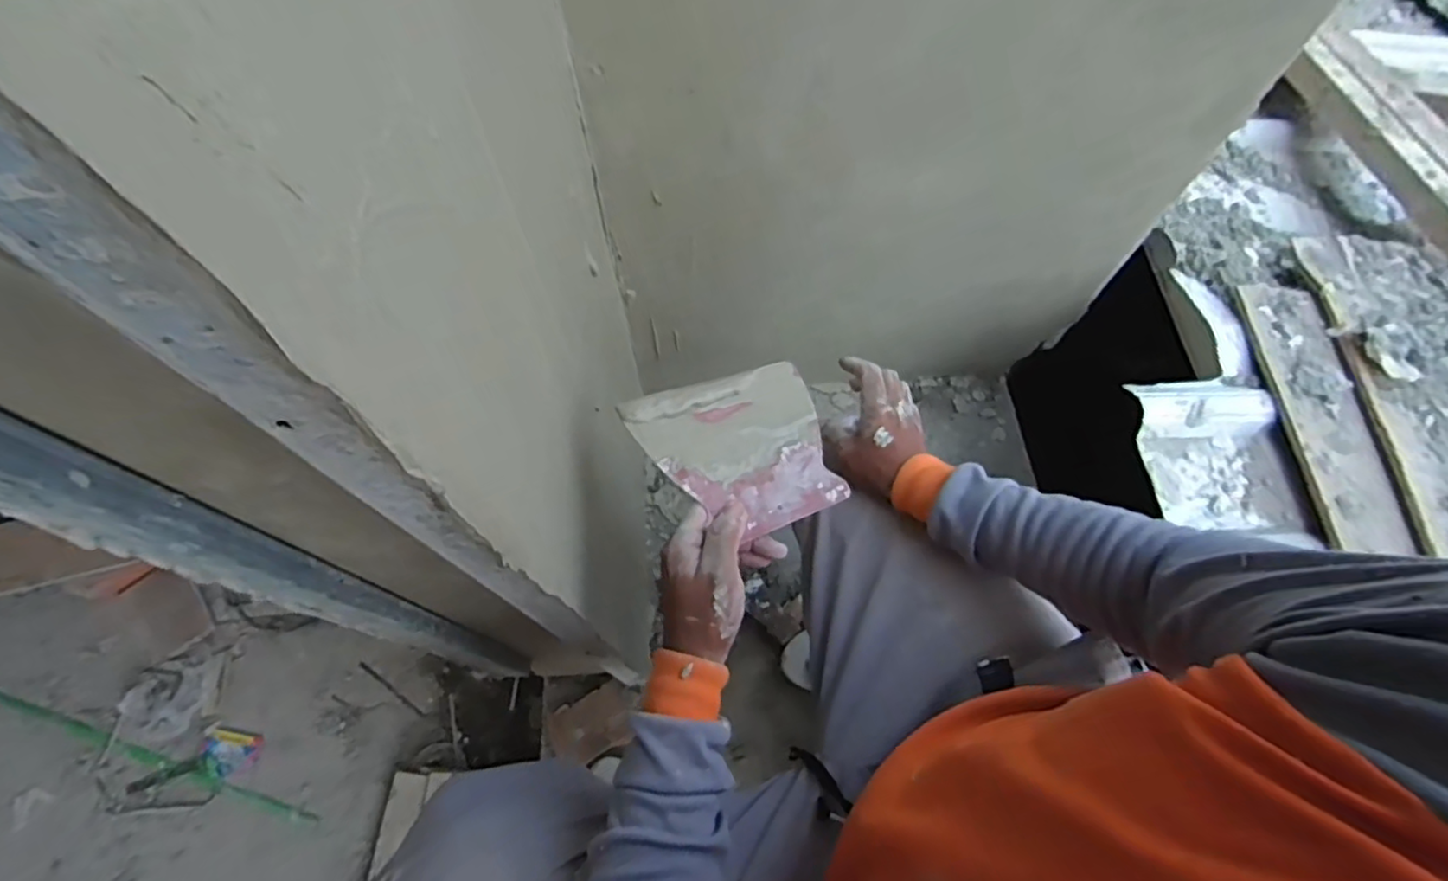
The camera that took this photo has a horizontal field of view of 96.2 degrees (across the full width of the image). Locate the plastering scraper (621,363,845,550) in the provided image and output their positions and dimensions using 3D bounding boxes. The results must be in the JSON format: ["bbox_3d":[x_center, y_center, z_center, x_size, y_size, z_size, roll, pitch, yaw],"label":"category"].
[{"bbox_3d":[0.020,0.007,0.511,0.163,0.010,0.130,-18,72,-32],"label":"plastering scraper"}]

